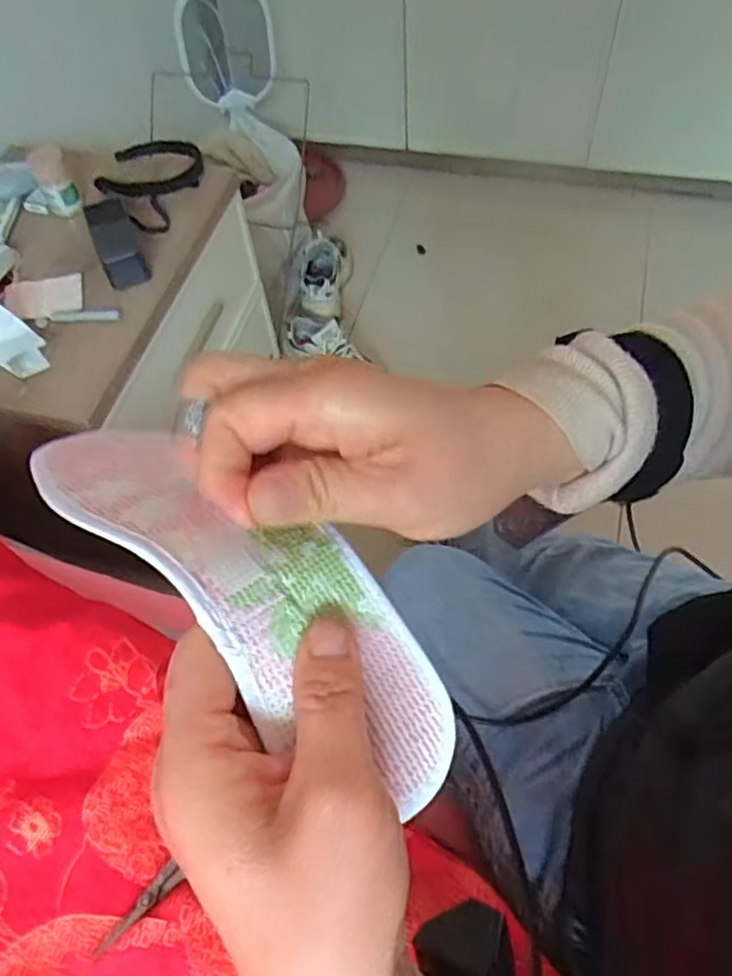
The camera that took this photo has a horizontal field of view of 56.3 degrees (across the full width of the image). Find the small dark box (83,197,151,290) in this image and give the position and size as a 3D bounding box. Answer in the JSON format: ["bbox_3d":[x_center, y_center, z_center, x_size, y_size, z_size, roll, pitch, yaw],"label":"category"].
[{"bbox_3d":[-0.333,-0.331,0.915,0.056,0.037,0.152,-21,59,-9],"label":"small dark box"}]

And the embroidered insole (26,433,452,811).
[{"bbox_3d":[-0.059,0.028,0.263,0.222,0.053,0.062,34,67,22],"label":"embroidered insole"}]

